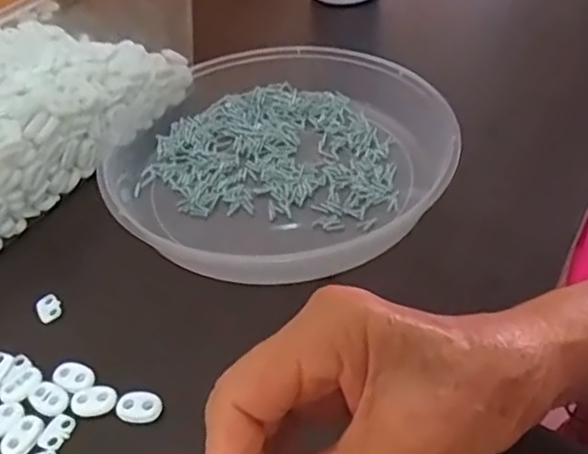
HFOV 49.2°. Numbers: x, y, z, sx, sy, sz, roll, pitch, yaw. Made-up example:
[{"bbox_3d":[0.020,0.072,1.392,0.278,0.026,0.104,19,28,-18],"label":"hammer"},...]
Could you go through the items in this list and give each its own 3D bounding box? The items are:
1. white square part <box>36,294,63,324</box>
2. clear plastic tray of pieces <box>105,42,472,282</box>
[{"bbox_3d":[-0.144,0.048,0.378,0.014,0.004,0.018,-28,49,-26],"label":"white square part"},{"bbox_3d":[-0.016,-0.058,0.455,0.229,0.048,0.226,-19,46,-18],"label":"clear plastic tray of pieces"}]

